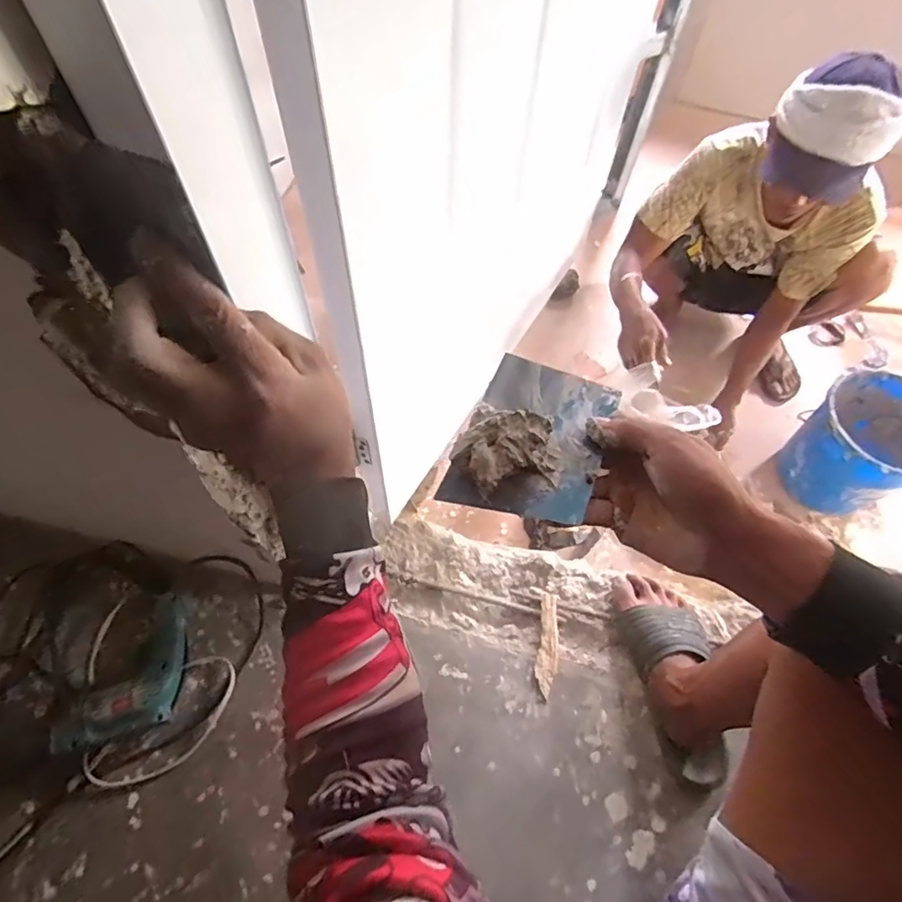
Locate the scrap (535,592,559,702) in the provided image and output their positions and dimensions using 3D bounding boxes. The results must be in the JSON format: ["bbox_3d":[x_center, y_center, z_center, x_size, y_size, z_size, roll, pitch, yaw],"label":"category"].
[{"bbox_3d":[0.151,0.296,0.829,0.033,0.016,0.152,9,60,3],"label":"scrap"}]

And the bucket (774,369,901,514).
[{"bbox_3d":[0.931,-0.004,1.228,0.243,0.273,0.243,3,59,-4],"label":"bucket"}]

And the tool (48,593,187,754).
[{"bbox_3d":[-0.431,0.318,0.754,0.125,0.056,0.223,22,60,7],"label":"tool"}]

